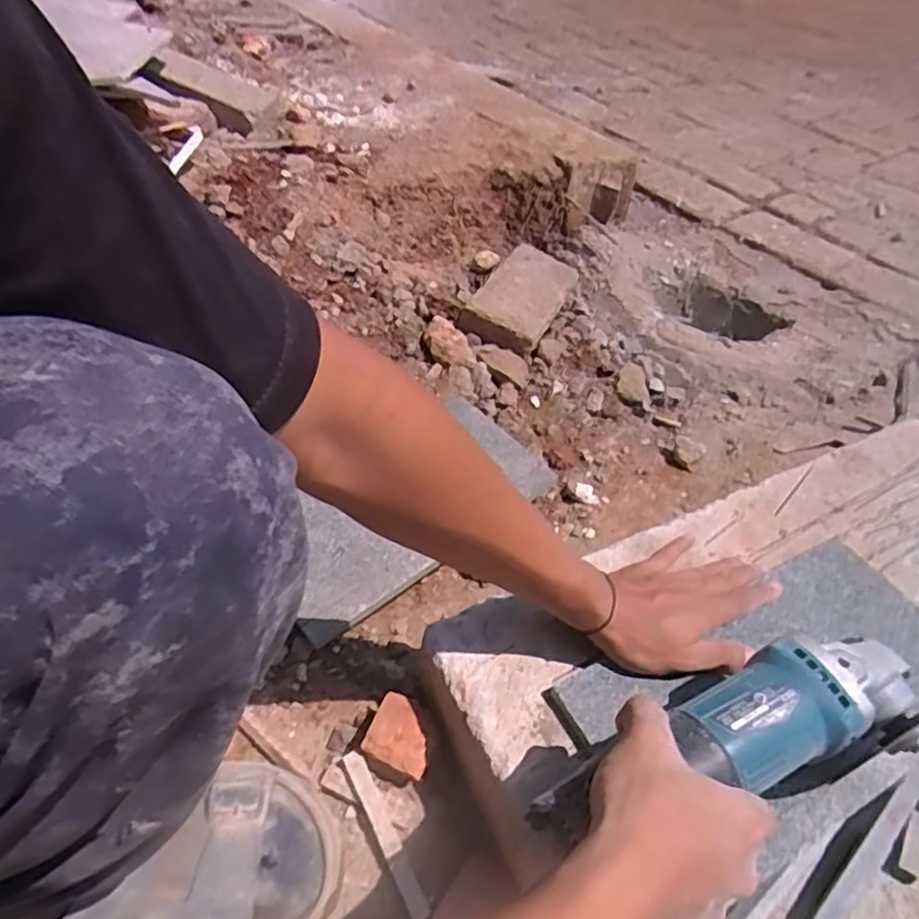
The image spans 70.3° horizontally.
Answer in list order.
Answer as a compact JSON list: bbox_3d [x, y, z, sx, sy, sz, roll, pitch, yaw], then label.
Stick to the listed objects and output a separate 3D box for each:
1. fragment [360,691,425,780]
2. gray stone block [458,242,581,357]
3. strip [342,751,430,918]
[{"bbox_3d":[-0.044,0.217,0.510,0.048,0.039,0.047,18,46,12],"label":"fragment"},{"bbox_3d":[0.094,-0.234,0.920,0.100,0.041,0.233,22,47,15],"label":"gray stone block"},{"bbox_3d":[-0.054,0.268,0.468,0.013,0.009,0.117,-21,64,-24],"label":"strip"}]

